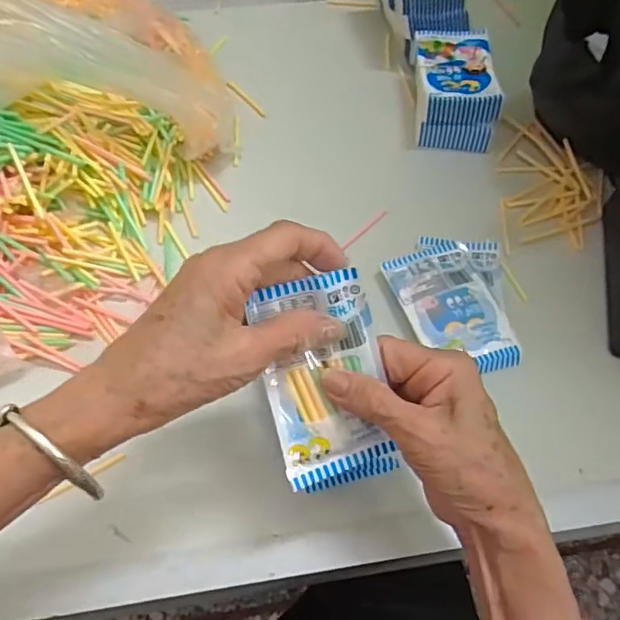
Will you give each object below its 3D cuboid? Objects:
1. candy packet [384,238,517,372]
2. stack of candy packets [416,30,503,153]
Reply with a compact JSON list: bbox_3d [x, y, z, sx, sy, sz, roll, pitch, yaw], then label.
[{"bbox_3d":[0.106,-0.002,0.432,0.071,0.019,0.109,-12,59,-9],"label":"candy packet"},{"bbox_3d":[0.134,-0.209,0.541,0.069,0.052,0.114,4,58,1],"label":"stack of candy packets"}]

